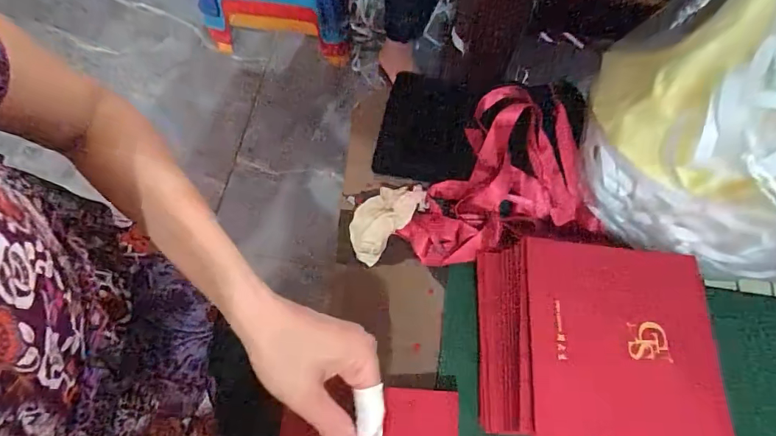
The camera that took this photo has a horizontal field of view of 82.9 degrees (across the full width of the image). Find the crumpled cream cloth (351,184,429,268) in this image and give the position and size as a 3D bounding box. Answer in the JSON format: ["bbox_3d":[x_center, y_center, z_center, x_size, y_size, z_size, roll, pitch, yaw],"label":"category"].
[{"bbox_3d":[-0.004,-0.001,0.417,0.046,0.016,0.085,42,74,14],"label":"crumpled cream cloth"}]

